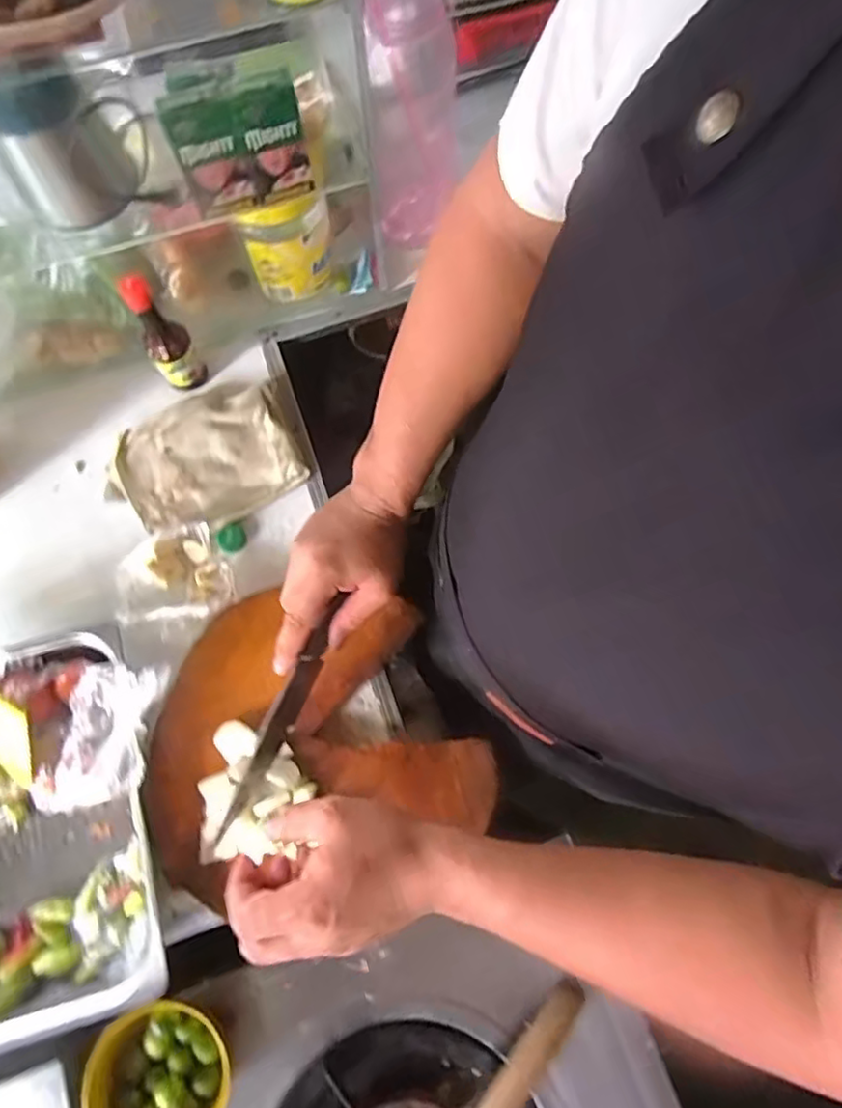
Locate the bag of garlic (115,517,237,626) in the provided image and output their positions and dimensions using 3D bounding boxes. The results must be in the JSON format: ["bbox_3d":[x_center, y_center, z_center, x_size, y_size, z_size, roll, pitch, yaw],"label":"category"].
[{"bbox_3d":[-0.252,0.029,0.642,0.111,0.046,0.095,-20,74,-7],"label":"bag of garlic"}]

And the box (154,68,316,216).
[{"bbox_3d":[-0.158,-0.358,0.551,0.109,0.103,0.030,-18,74,-7],"label":"box"}]

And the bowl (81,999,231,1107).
[{"bbox_3d":[-0.218,0.440,0.536,0.103,0.066,0.112,0,73,-1],"label":"bowl"}]

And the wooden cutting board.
[{"bbox_3d":[-0.109,0.159,0.599,0.302,0.040,0.260,-18,74,-7],"label":"wooden cutting board"}]

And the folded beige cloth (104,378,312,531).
[{"bbox_3d":[-0.235,-0.102,0.689,0.195,0.036,0.144,-28,75,-9],"label":"folded beige cloth"}]

